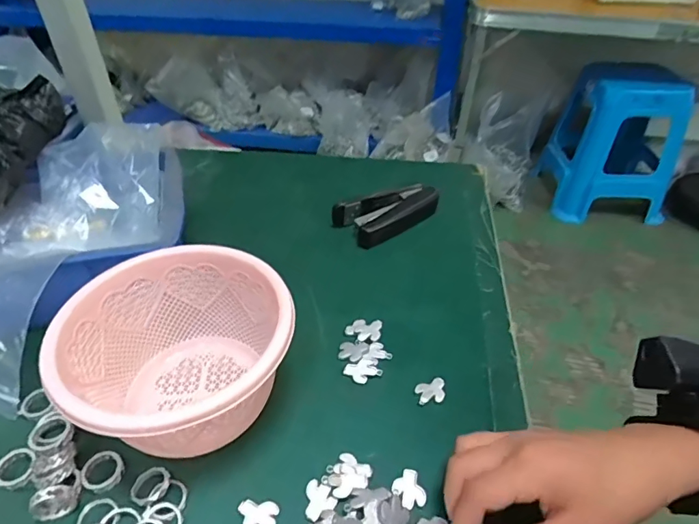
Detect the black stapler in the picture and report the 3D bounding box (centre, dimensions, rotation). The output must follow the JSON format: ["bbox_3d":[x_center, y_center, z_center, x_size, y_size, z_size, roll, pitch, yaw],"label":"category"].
[{"bbox_3d":[0.042,-0.055,0.530,0.109,0.035,0.059,-28,46,-28],"label":"black stapler"}]

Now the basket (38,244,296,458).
[{"bbox_3d":[-0.111,0.070,0.332,0.145,0.093,0.143,-20,42,-20],"label":"basket"}]

